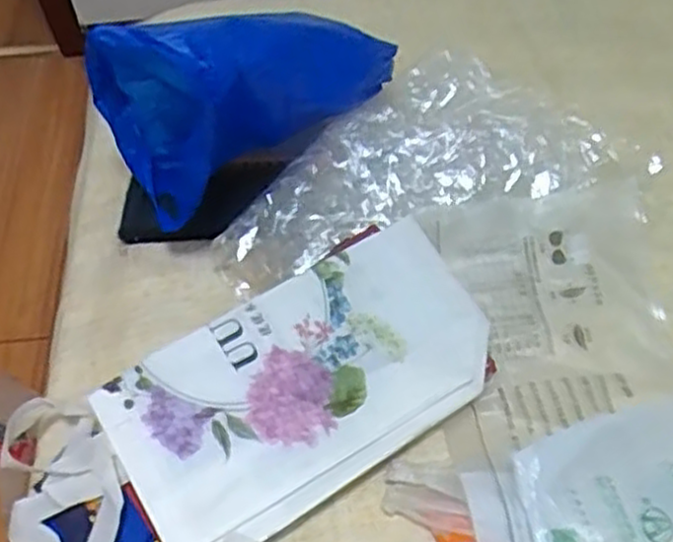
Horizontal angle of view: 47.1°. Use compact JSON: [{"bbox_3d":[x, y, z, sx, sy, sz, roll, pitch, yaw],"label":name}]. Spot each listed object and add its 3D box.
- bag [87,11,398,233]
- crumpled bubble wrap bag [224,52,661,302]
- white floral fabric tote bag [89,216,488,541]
[{"bbox_3d":[-0.077,-0.162,0.702,0.263,0.194,0.108,-16,55,-7],"label":"bag"},{"bbox_3d":[0.083,-0.120,0.760,0.431,0.078,0.166,-16,55,-8],"label":"crumpled bubble wrap bag"},{"bbox_3d":[-0.020,0.093,0.650,0.326,0.017,0.175,-29,66,-17],"label":"white floral fabric tote bag"}]

